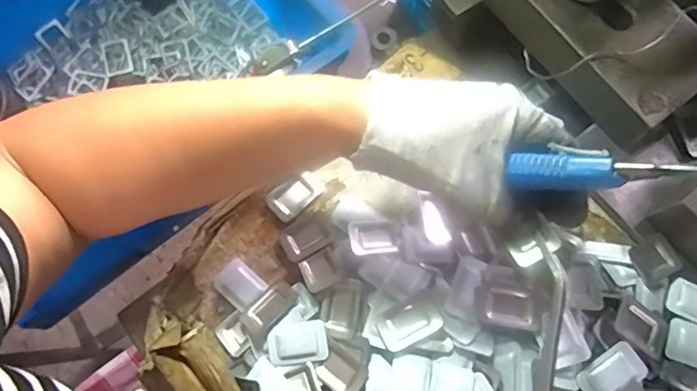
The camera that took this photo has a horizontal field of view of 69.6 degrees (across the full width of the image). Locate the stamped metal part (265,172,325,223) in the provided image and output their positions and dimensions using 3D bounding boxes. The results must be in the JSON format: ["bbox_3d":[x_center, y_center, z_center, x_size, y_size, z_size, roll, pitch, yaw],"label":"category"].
[{"bbox_3d":[-0.040,-0.001,0.377,0.042,0.005,0.026,-40,79,-10],"label":"stamped metal part"}]

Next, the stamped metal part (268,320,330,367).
[{"bbox_3d":[-0.034,0.100,0.338,0.039,0.007,0.027,-10,76,-3],"label":"stamped metal part"}]

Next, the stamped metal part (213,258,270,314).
[{"bbox_3d":[-0.078,0.064,0.360,0.032,0.004,0.027,42,79,9],"label":"stamped metal part"}]

